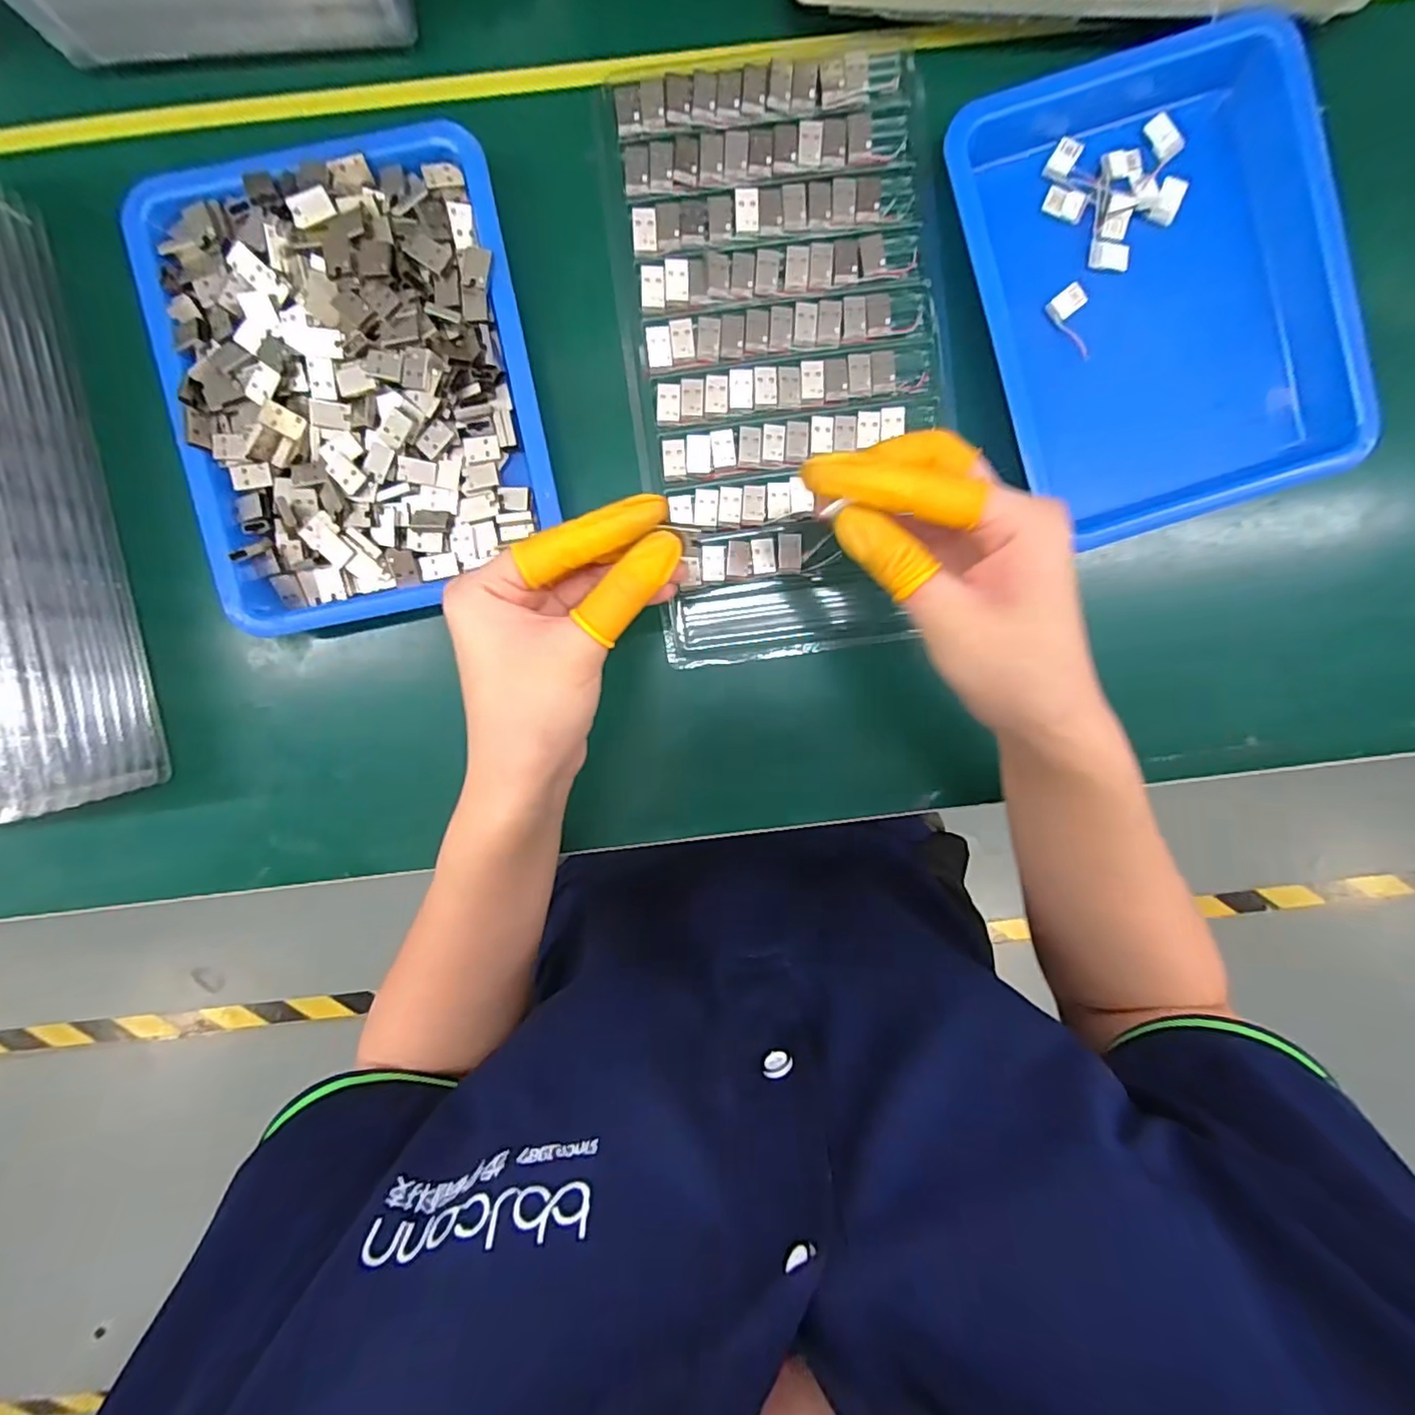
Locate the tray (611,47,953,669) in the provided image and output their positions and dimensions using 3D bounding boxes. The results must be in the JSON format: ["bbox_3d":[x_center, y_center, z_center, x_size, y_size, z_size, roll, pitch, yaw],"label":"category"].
[{"bbox_3d":[0.042,-0.173,0.313,0.159,0.012,0.284,-8,96,0],"label":"tray"}]

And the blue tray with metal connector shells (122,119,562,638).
[{"bbox_3d":[-0.173,-0.155,0.301,0.172,0.033,0.216,-11,96,0],"label":"blue tray with metal connector shells"}]

